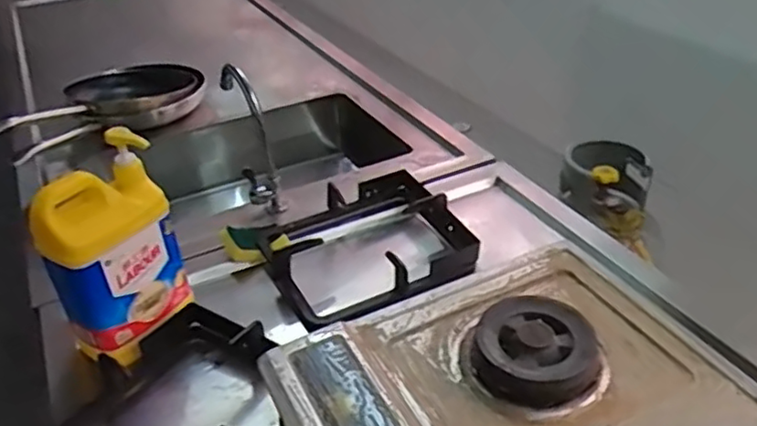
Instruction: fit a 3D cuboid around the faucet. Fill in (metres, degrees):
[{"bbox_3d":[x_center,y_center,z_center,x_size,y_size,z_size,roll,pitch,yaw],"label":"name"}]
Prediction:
[{"bbox_3d":[-0.214,-0.146,1.096,0.057,0.235,0.147,-13,35,-14],"label":"faucet"}]

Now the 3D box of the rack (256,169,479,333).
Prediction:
[{"bbox_3d":[-0.016,0.041,0.986,0.300,0.067,0.247,-18,37,-21],"label":"rack"}]

